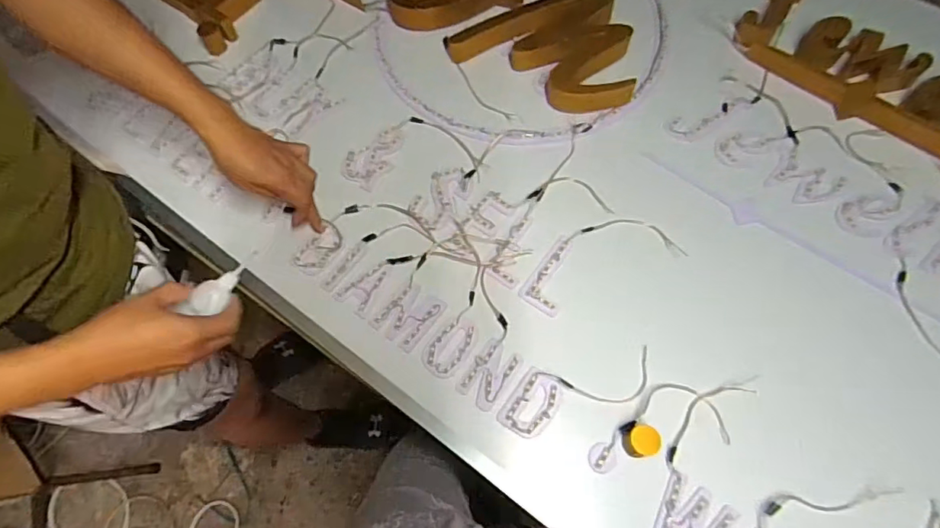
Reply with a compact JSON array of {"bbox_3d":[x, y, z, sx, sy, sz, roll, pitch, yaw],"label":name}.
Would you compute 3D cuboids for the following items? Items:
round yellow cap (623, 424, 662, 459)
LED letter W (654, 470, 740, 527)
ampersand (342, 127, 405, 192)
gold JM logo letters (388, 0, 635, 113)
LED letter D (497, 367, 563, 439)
[{"bbox_3d":[0.196,0.204,0.616,0.030,0.048,0.034,-10,68,-4],"label":"round yellow cap"},{"bbox_3d":[0.249,0.289,0.600,0.079,0.016,0.078,33,71,13],"label":"LED letter W"},{"bbox_3d":[-0.141,-0.162,0.797,0.065,0.004,0.107,35,71,13],"label":"ampersand"},{"bbox_3d":[0.098,-0.409,0.859,0.396,0.049,0.256,29,70,11],"label":"gold JM logo letters"},{"bbox_3d":[0.076,0.169,0.649,0.056,0.005,0.084,34,71,13],"label":"LED letter D"}]

